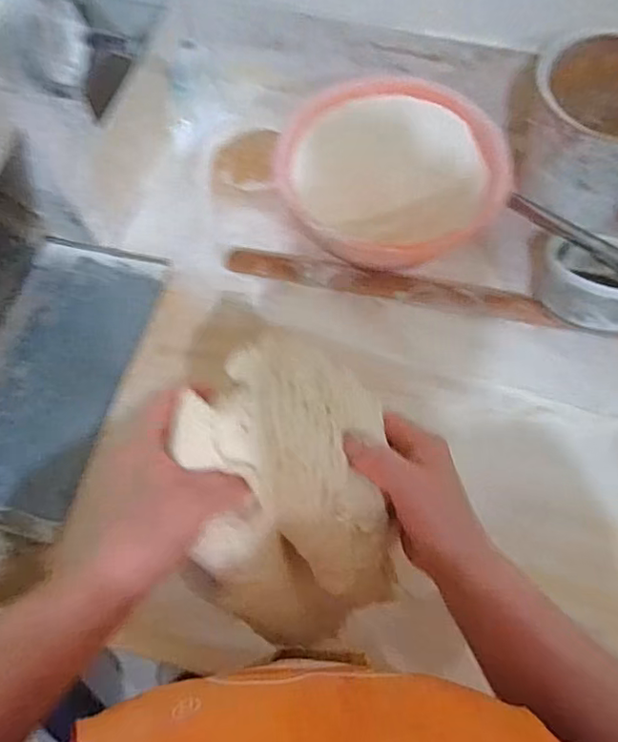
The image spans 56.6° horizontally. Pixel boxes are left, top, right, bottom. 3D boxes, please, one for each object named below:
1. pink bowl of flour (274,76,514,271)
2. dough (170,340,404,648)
[{"bbox_3d":[0.097,-0.233,0.701,0.266,0.085,0.234,6,67,5],"label":"pink bowl of flour"},{"bbox_3d":[-0.011,0.083,0.404,0.131,0.106,0.191,-5,67,1],"label":"dough"}]

